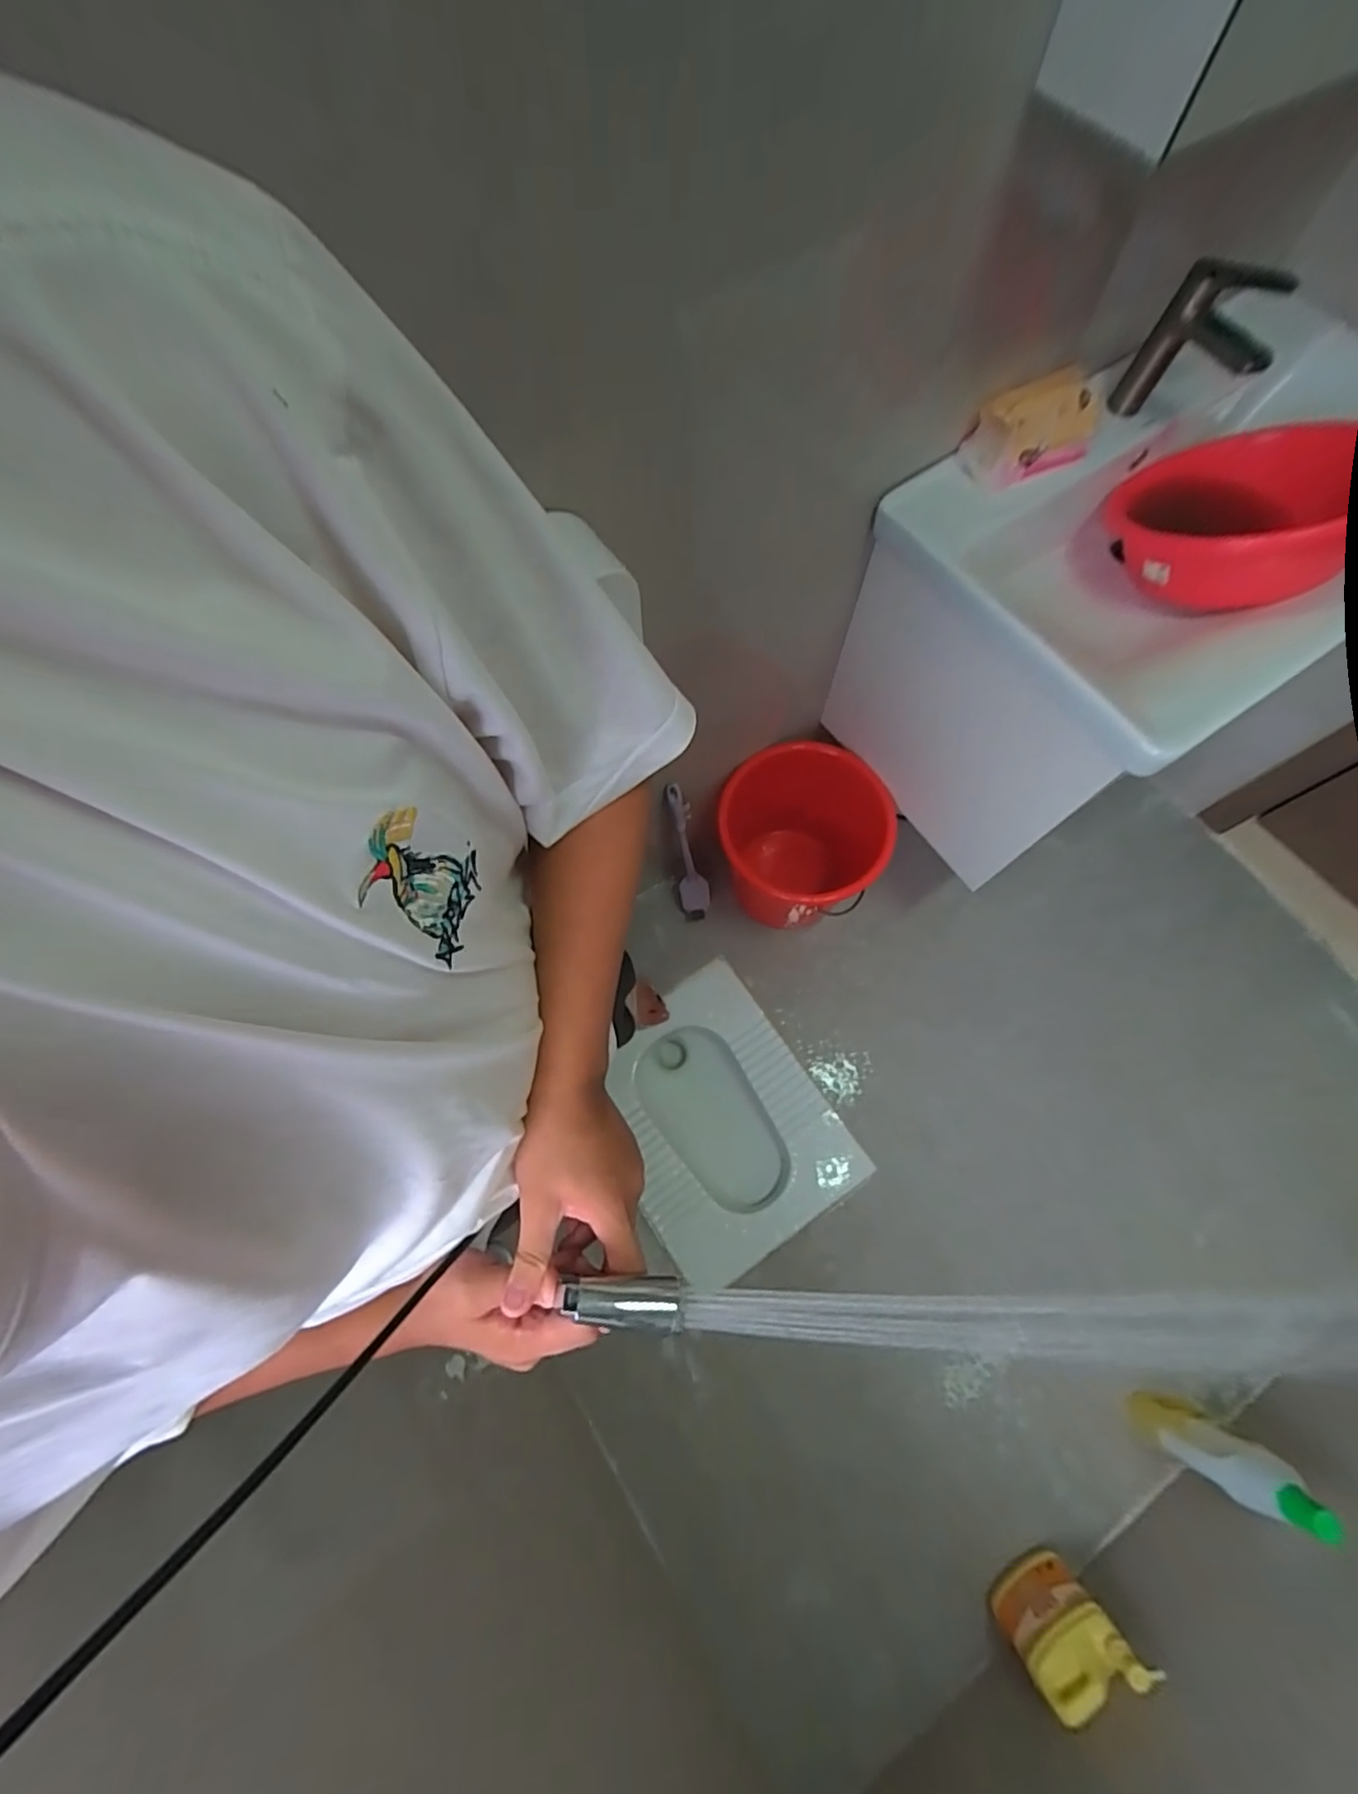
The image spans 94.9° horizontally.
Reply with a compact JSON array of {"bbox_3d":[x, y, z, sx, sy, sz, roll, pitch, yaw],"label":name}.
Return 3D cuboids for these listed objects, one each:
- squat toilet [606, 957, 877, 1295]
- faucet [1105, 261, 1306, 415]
[{"bbox_3d":[0.083,0.527,1.475,0.450,0.205,0.570,-34,73,-9],"label":"squat toilet"},{"bbox_3d":[0.652,-0.682,0.775,0.132,0.154,0.047,26,74,11],"label":"faucet"}]

